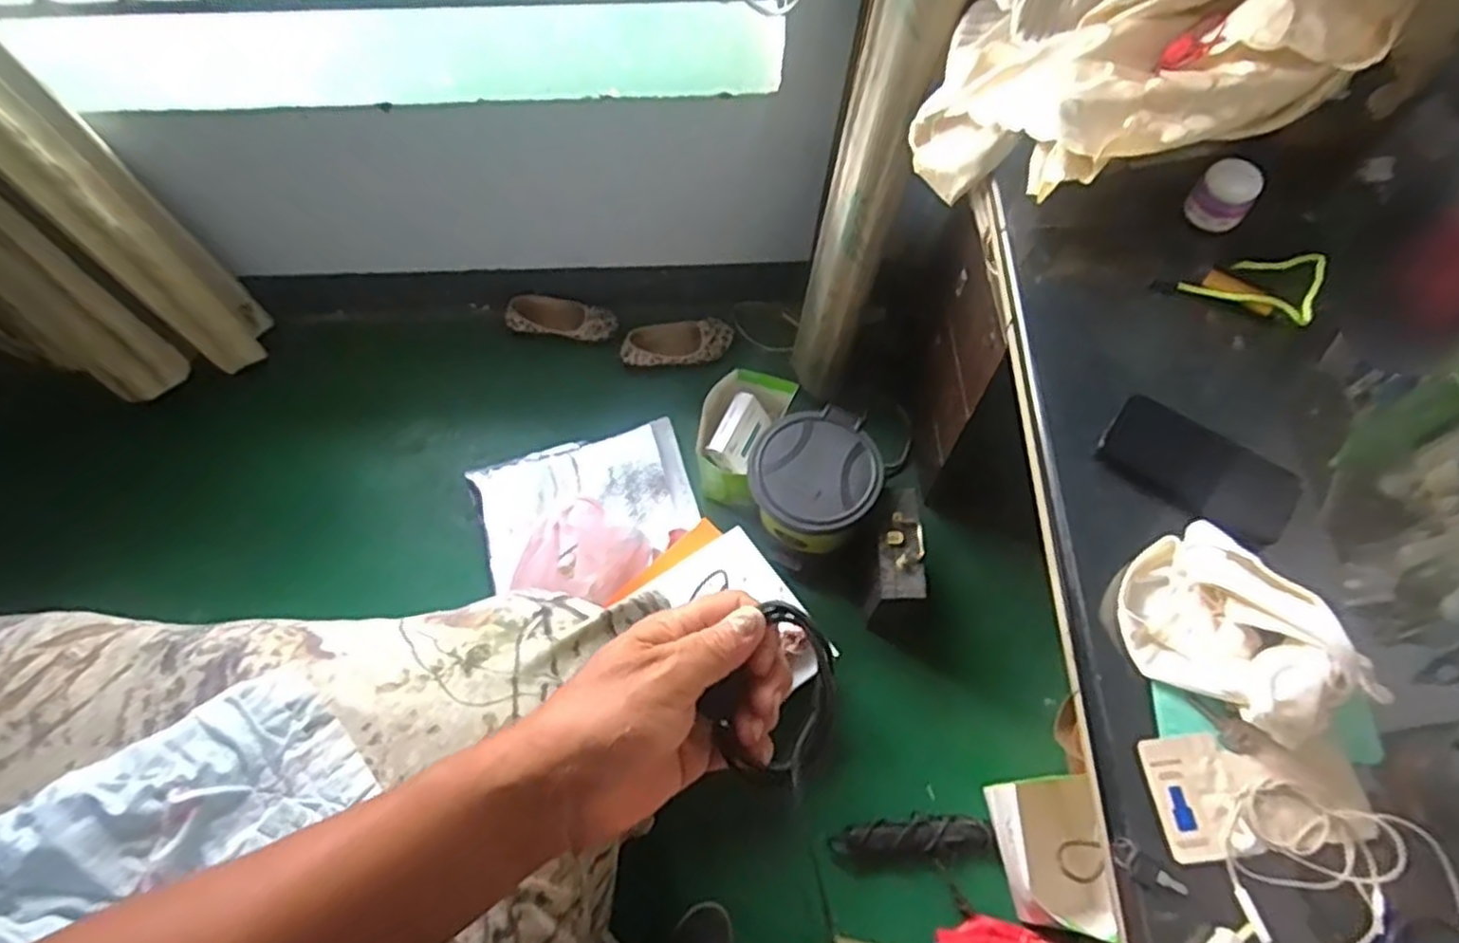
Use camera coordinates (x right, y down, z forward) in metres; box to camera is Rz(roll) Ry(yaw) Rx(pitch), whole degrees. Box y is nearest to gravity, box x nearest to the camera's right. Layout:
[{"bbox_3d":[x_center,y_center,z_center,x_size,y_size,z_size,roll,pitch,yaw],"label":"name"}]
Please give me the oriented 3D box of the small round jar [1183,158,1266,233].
[{"bbox_3d":[0.510,-0.284,0.779,0.059,0.055,0.045,40,71,18],"label":"small round jar"}]

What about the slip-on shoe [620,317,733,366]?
[{"bbox_3d":[-0.114,-0.279,1.625,0.229,0.058,0.079,0,64,2],"label":"slip-on shoe"}]

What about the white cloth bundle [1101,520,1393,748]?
[{"bbox_3d":[0.393,0.129,0.582,0.121,0.066,0.178,-32,67,-13],"label":"white cloth bundle"}]

